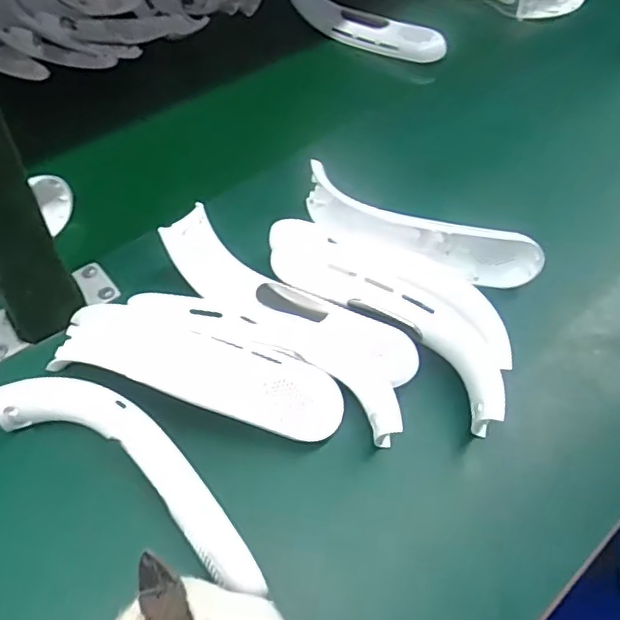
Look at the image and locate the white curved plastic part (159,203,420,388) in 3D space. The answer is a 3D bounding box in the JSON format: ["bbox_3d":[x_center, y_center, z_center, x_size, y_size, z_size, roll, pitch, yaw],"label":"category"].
[{"bbox_3d":[-0.018,0.000,0.422,0.199,0.043,0.059,27,59,11],"label":"white curved plastic part"}]

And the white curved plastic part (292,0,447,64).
[{"bbox_3d":[0.058,-0.330,0.664,0.195,0.055,0.039,24,59,14],"label":"white curved plastic part"}]

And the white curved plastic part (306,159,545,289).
[{"bbox_3d":[0.085,-0.061,0.478,0.200,0.042,0.040,23,59,8],"label":"white curved plastic part"}]

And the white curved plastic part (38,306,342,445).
[{"bbox_3d":[-0.074,0.041,0.397,0.196,0.037,0.049,15,58,4],"label":"white curved plastic part"}]

